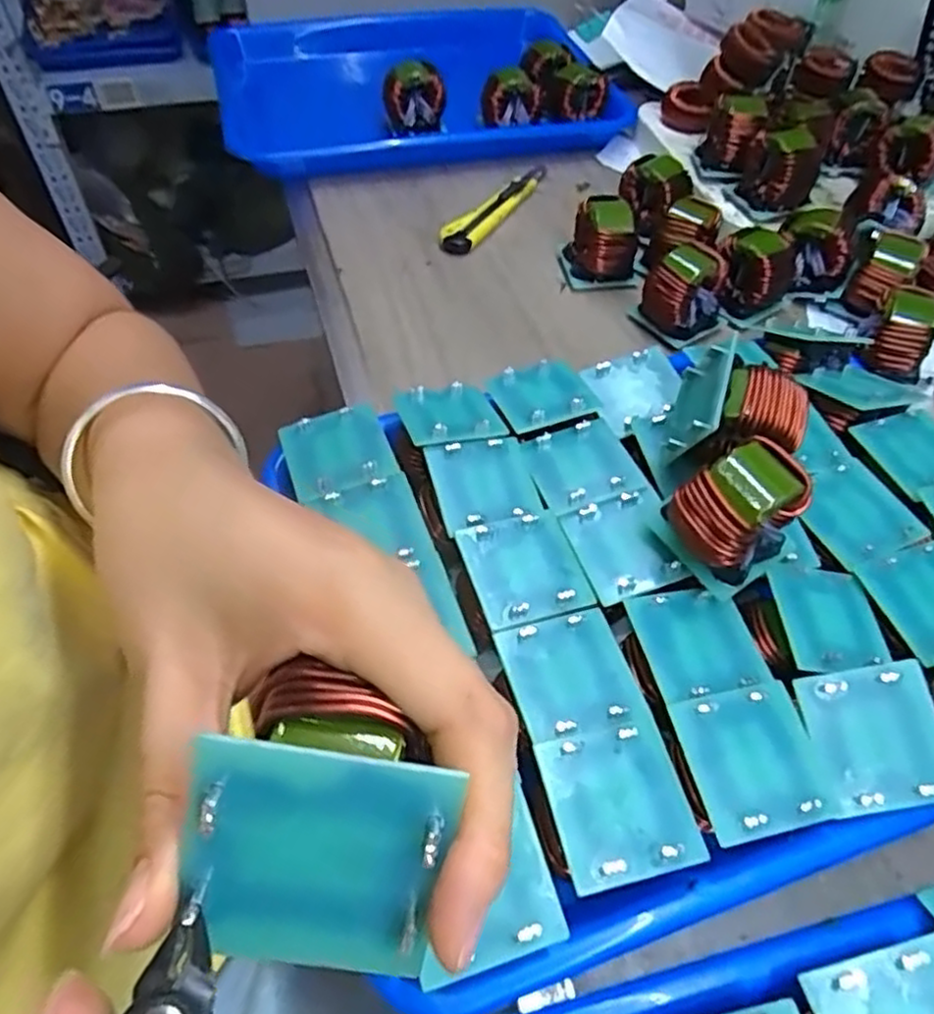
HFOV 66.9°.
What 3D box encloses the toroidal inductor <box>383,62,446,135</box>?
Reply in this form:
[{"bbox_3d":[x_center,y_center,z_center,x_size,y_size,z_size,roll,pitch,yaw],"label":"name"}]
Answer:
[{"bbox_3d":[-0.042,-0.326,0.569,0.048,0.044,0.033,1,52,-3],"label":"toroidal inductor"}]

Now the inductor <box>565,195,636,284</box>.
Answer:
[{"bbox_3d":[0.088,-0.174,0.468,0.032,0.049,0.037,-10,54,-11],"label":"inductor"}]

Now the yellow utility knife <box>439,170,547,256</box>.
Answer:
[{"bbox_3d":[0.025,-0.227,0.530,0.021,0.016,0.136,28,56,17],"label":"yellow utility knife"}]

